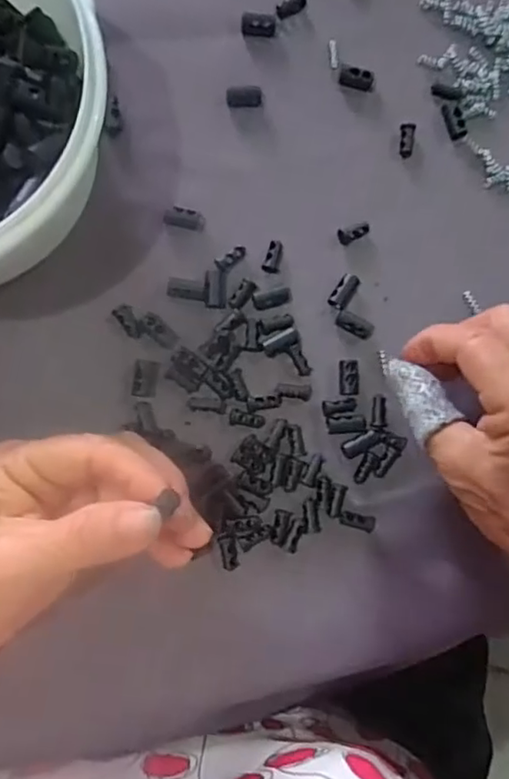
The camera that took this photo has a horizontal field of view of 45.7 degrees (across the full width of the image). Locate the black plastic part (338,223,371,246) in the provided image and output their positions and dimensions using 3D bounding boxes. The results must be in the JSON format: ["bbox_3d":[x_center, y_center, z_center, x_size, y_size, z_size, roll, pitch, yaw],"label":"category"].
[{"bbox_3d":[0.053,-0.082,0.318,0.018,0.004,0.008,-20,89,-7],"label":"black plastic part"}]

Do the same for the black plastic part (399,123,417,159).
[{"bbox_3d":[0.083,-0.134,0.324,0.009,0.004,0.018,4,87,-7],"label":"black plastic part"}]

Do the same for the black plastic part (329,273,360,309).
[{"bbox_3d":[0.047,-0.051,0.315,0.010,0.007,0.019,33,84,-4],"label":"black plastic part"}]

